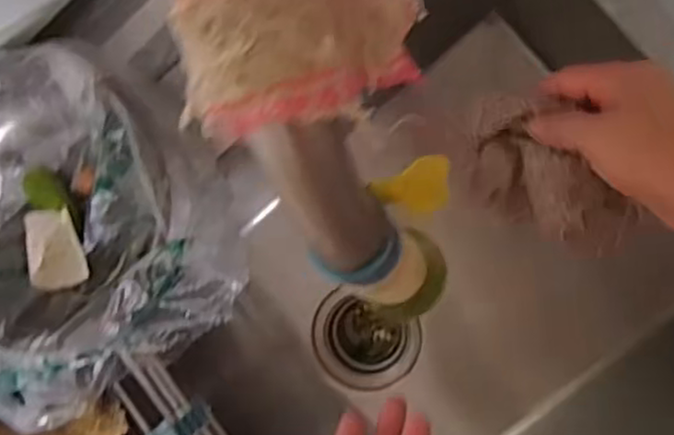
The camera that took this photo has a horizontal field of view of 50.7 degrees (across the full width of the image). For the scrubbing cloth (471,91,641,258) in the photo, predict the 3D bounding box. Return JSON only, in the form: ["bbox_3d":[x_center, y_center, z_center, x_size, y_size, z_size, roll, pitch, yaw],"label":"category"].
[{"bbox_3d":[0.126,-0.022,0.441,0.063,0.028,0.114,-38,83,7],"label":"scrubbing cloth"}]

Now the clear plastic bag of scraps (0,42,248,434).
[{"bbox_3d":[-0.218,0.020,0.534,0.197,0.116,0.227,-35,83,7],"label":"clear plastic bag of scraps"}]

